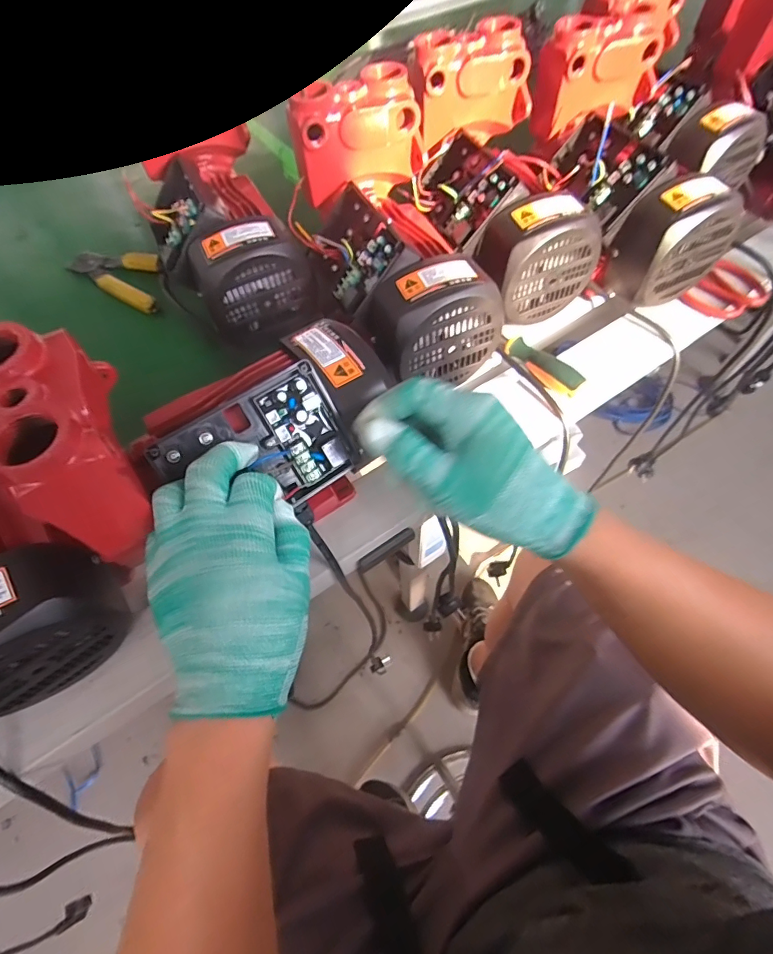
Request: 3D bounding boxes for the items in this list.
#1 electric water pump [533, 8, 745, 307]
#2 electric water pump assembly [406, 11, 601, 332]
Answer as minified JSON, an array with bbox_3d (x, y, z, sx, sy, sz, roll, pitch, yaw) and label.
[{"bbox_3d":[0.266,-0.340,0.487,0.132,0.190,0.237,-21,61,-10],"label":"electric water pump"},{"bbox_3d":[0.118,-0.312,0.474,0.150,0.098,0.278,-18,86,-8],"label":"electric water pump assembly"}]

